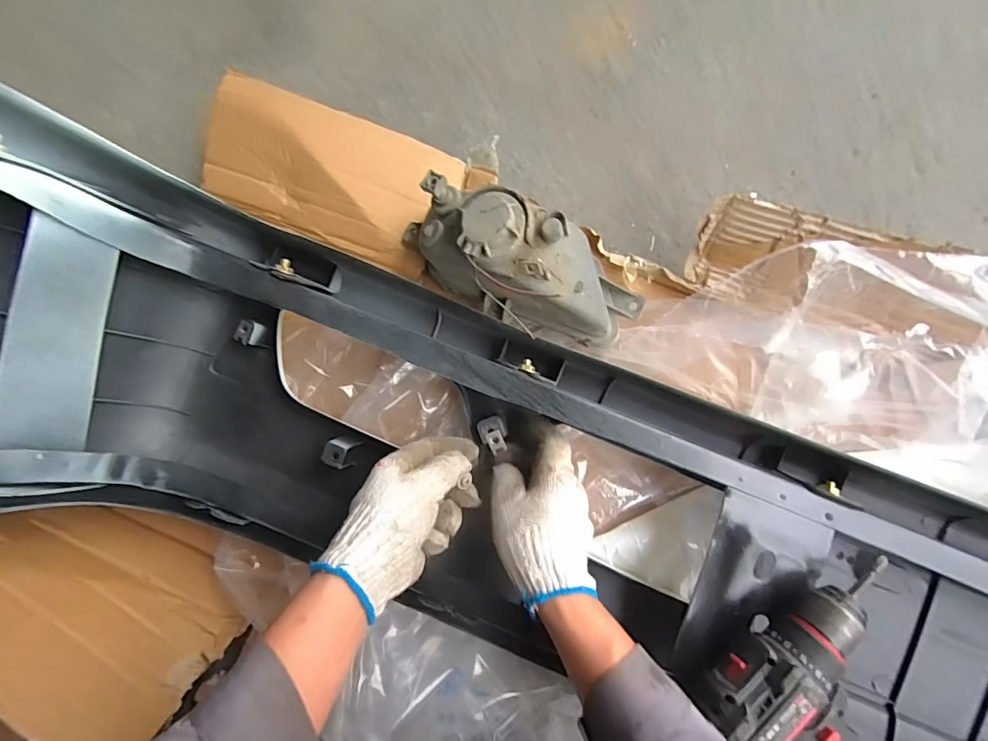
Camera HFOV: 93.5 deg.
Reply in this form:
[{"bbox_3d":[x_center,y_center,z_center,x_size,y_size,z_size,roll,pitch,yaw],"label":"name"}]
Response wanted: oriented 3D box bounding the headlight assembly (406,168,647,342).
[{"bbox_3d":[0.026,-0.091,0.419,0.211,0.118,0.082,25,80,6],"label":"headlight assembly"}]

